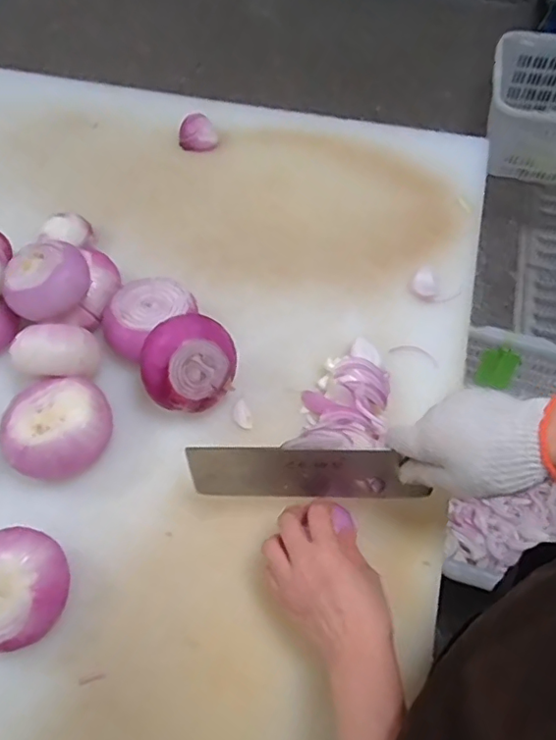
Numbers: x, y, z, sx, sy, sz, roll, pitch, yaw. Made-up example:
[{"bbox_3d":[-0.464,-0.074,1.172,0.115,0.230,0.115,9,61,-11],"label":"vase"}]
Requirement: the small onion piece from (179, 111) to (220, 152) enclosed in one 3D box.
[{"bbox_3d":[-0.110,-0.327,0.759,0.052,0.020,0.052,-11,64,-4],"label":"small onion piece"}]

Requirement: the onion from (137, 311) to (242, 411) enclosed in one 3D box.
[{"bbox_3d":[-0.084,-0.003,0.554,0.082,0.074,0.093,14,62,10],"label":"onion"}]

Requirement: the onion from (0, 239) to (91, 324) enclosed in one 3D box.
[{"bbox_3d":[-0.235,-0.089,0.570,0.087,0.052,0.067,-33,65,-16],"label":"onion"}]

